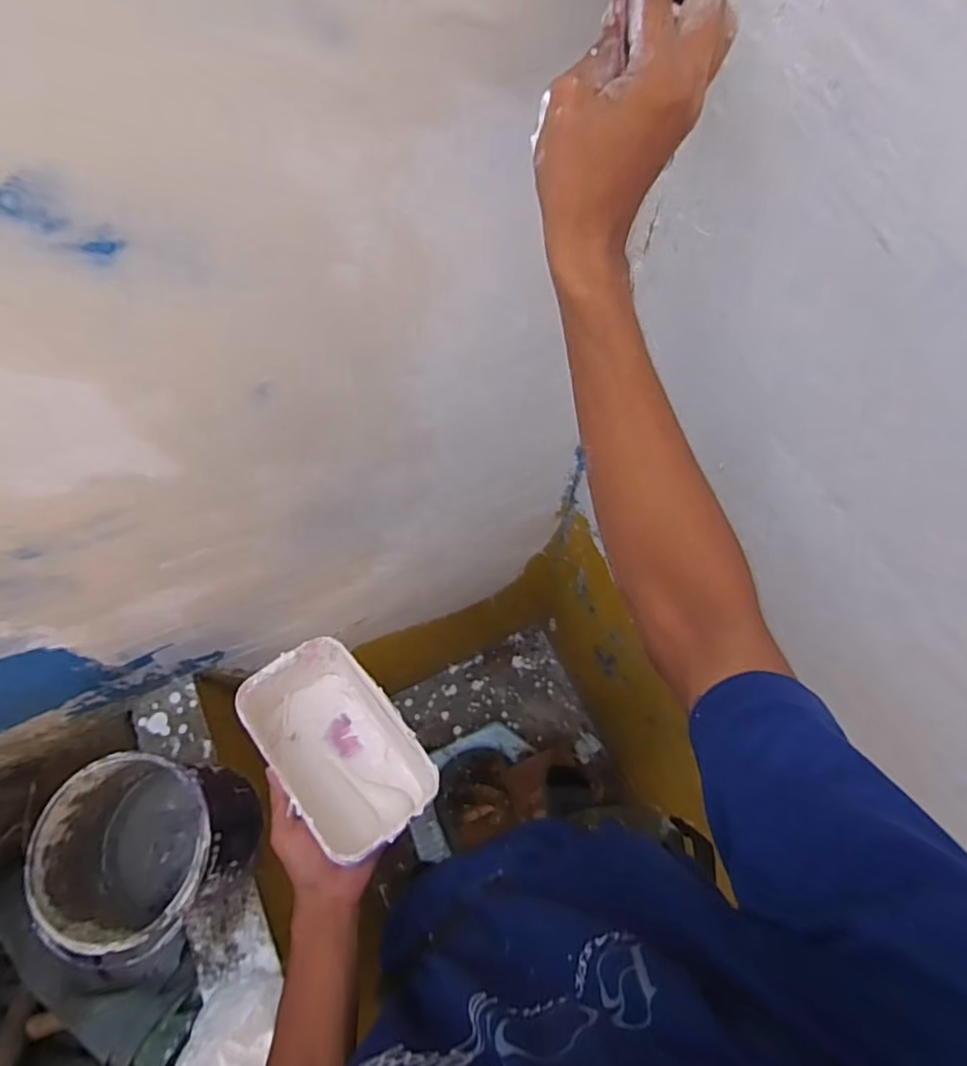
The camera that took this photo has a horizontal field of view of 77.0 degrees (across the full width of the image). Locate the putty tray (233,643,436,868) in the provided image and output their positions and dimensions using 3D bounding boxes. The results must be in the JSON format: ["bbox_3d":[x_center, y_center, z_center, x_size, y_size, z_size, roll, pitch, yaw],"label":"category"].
[{"bbox_3d":[-0.137,0.199,0.570,0.111,0.084,0.196,-33,62,-29],"label":"putty tray"}]

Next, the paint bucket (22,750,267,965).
[{"bbox_3d":[-0.382,0.365,0.709,0.191,0.178,0.183,0,66,1],"label":"paint bucket"}]

